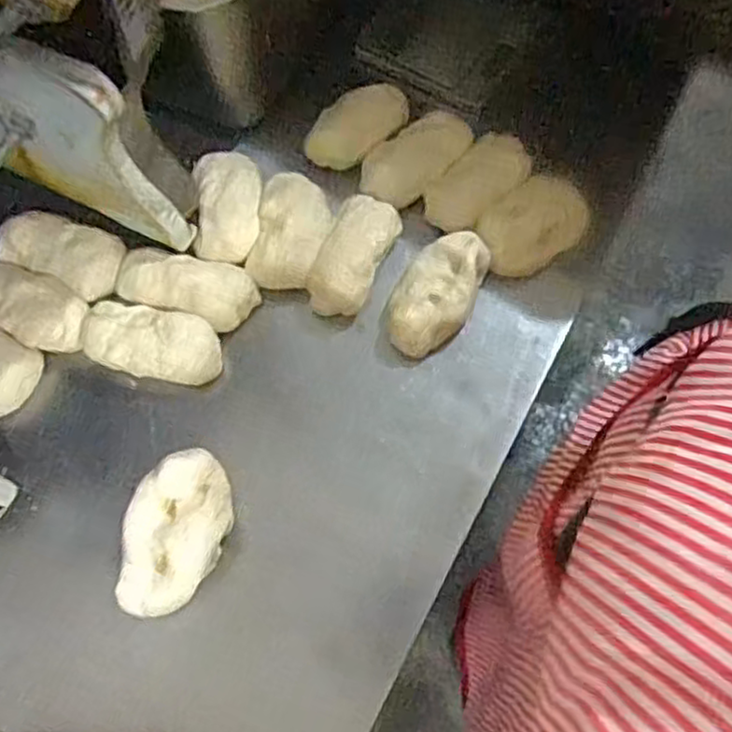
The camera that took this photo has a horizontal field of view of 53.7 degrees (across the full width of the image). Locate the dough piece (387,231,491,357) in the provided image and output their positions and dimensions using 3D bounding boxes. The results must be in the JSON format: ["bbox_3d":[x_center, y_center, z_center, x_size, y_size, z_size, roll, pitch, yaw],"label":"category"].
[{"bbox_3d":[0.054,-0.055,0.523,0.054,0.041,0.102,21,71,11],"label":"dough piece"}]

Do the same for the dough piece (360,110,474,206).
[{"bbox_3d":[0.039,-0.160,0.560,0.087,0.027,0.047,-30,70,-9],"label":"dough piece"}]

